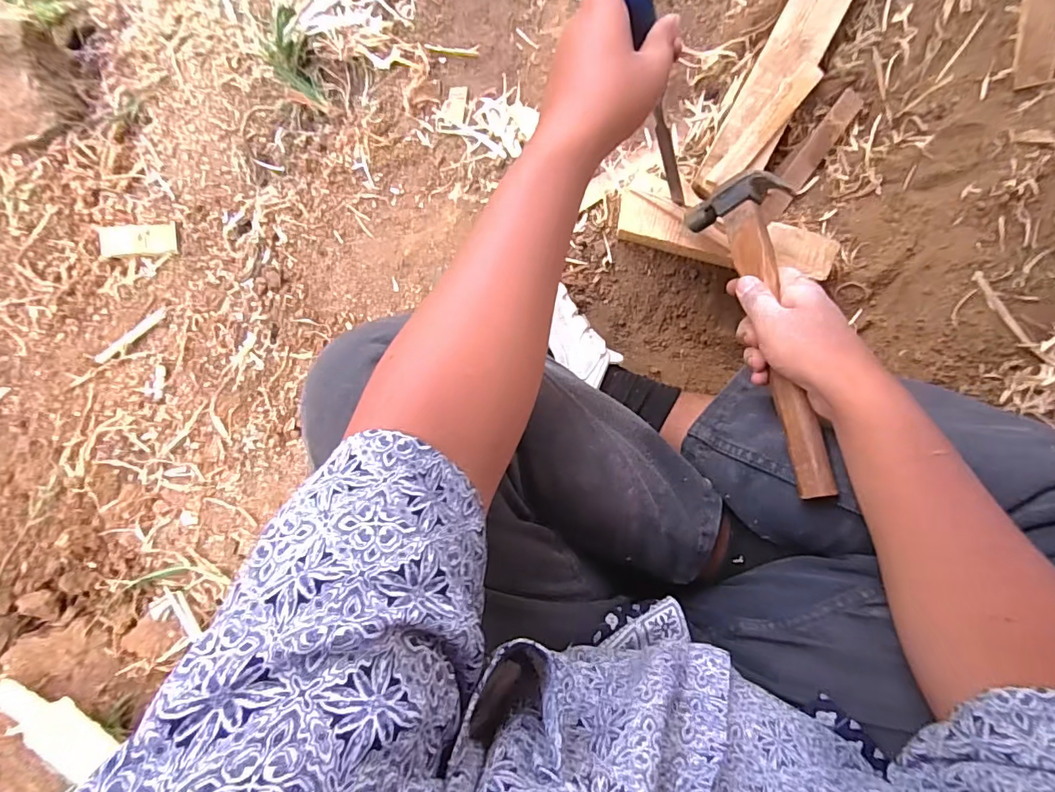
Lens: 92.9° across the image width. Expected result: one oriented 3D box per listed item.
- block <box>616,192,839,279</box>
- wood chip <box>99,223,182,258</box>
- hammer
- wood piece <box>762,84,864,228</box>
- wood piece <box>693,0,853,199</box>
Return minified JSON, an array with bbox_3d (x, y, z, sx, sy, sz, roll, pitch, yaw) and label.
[{"bbox_3d":[0.195,-0.158,0.505,0.212,0.043,0.053,14,98,4],"label":"block"},{"bbox_3d":[-0.476,-0.192,0.617,0.104,0.008,0.039,-1,101,4],"label":"wood chip"},{"bbox_3d":[0.193,-0.057,0.417,0.059,0.054,0.280,-7,74,6],"label":"hammer"},{"bbox_3d":[0.277,-0.238,0.499,0.030,0.012,0.133,35,99,1],"label":"wood piece"},{"bbox_3d":[0.238,-0.295,0.488,0.056,0.032,0.219,27,99,2],"label":"wood piece"}]

